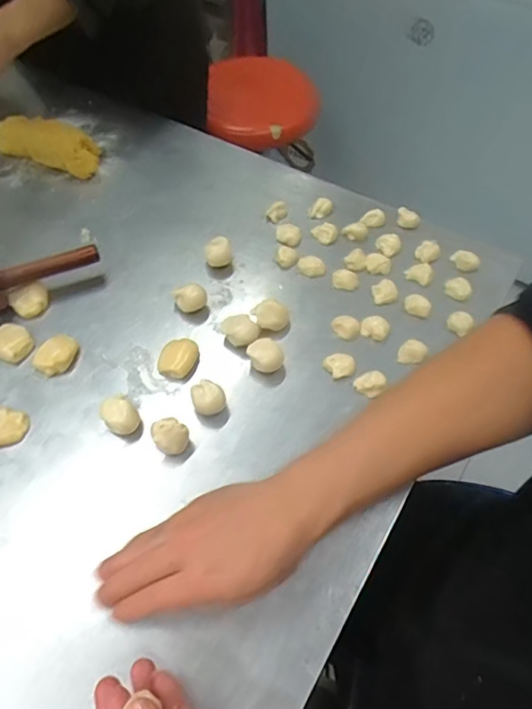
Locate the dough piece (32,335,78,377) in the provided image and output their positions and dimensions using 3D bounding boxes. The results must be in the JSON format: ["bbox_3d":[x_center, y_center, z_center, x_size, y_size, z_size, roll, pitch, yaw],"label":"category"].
[{"bbox_3d":[-0.214,0.000,0.520,0.036,0.014,0.046,25,61,16],"label":"dough piece"}]

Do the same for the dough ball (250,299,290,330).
[{"bbox_3d":[0.006,-0.040,0.538,0.032,0.028,0.029,-29,61,-17],"label":"dough ball"}]

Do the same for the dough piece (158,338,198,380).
[{"bbox_3d":[-0.091,0.003,0.517,0.040,0.016,0.040,0,57,1],"label":"dough piece"}]

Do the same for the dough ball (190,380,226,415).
[{"bbox_3d":[-0.055,0.044,0.486,0.031,0.032,0.028,-13,57,-8],"label":"dough ball"}]

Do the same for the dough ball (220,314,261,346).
[{"bbox_3d":[-0.025,-0.023,0.533,0.038,0.024,0.031,35,64,21],"label":"dough ball"}]

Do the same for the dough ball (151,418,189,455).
[{"bbox_3d":[-0.087,0.077,0.465,0.030,0.036,0.027,-24,59,-14],"label":"dough ball"}]

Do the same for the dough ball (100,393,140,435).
[{"bbox_3d":[-0.136,0.059,0.475,0.028,0.032,0.036,-36,63,-20],"label":"dough ball"}]

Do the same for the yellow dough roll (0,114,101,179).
[{"bbox_3d":[-0.300,-0.294,0.687,0.170,0.049,0.063,20,59,14],"label":"yellow dough roll"}]

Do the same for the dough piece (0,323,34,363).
[{"bbox_3d":[-0.266,-0.012,0.528,0.047,0.015,0.038,35,64,21],"label":"dough piece"}]

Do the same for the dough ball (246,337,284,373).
[{"bbox_3d":[0.000,0.004,0.513,0.028,0.033,0.032,-30,61,-17],"label":"dough ball"}]

